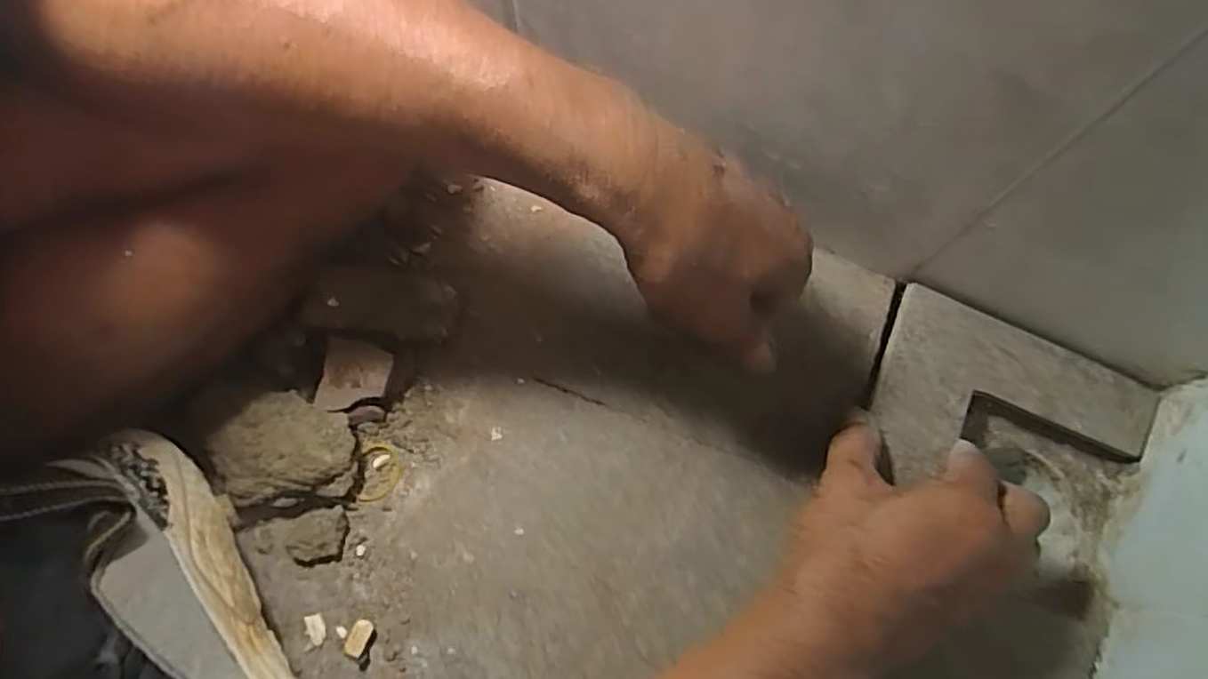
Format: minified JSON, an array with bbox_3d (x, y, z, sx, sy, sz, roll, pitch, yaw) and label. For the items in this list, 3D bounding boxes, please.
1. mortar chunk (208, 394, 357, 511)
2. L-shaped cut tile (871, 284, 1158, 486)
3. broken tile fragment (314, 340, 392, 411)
[{"bbox_3d":[-0.175,0.060,0.392,0.070,0.029,0.051,-23,77,-7],"label":"mortar chunk"},{"bbox_3d":[0.236,0.044,0.412,0.156,0.013,0.105,20,75,4],"label":"L-shaped cut tile"},{"bbox_3d":[-0.139,0.021,0.399,0.036,0.004,0.039,11,81,0],"label":"broken tile fragment"}]

